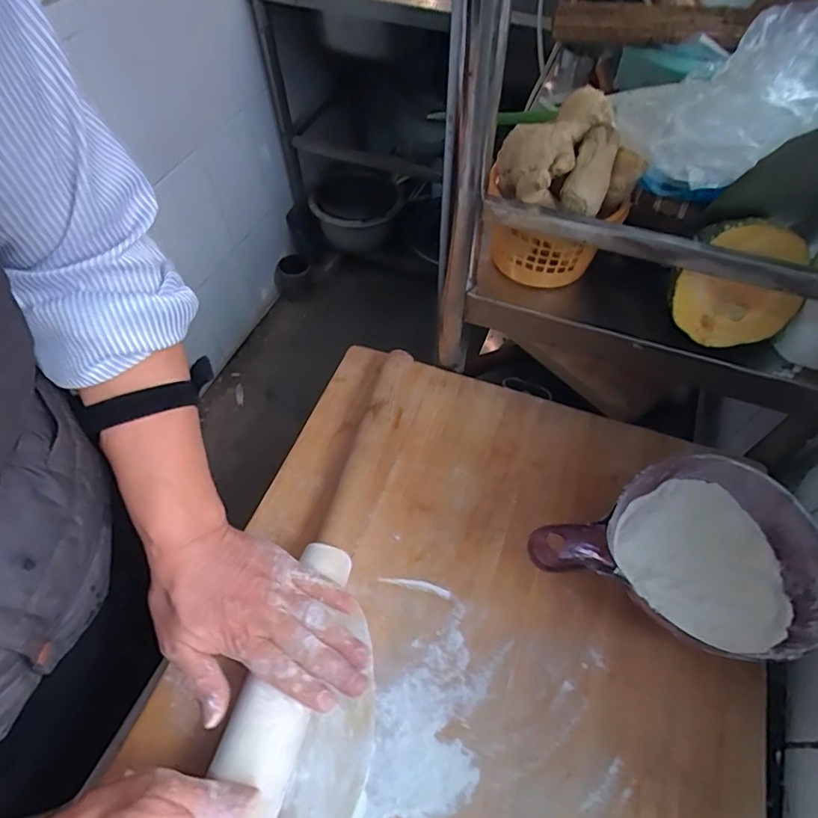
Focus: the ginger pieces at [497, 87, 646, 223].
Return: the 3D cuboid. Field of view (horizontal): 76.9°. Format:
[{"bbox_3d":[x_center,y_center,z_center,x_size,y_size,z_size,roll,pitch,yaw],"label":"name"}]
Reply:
[{"bbox_3d":[0.128,-0.203,0.420,0.087,0.067,0.089,-15,58,-9],"label":"ginger pieces"}]

